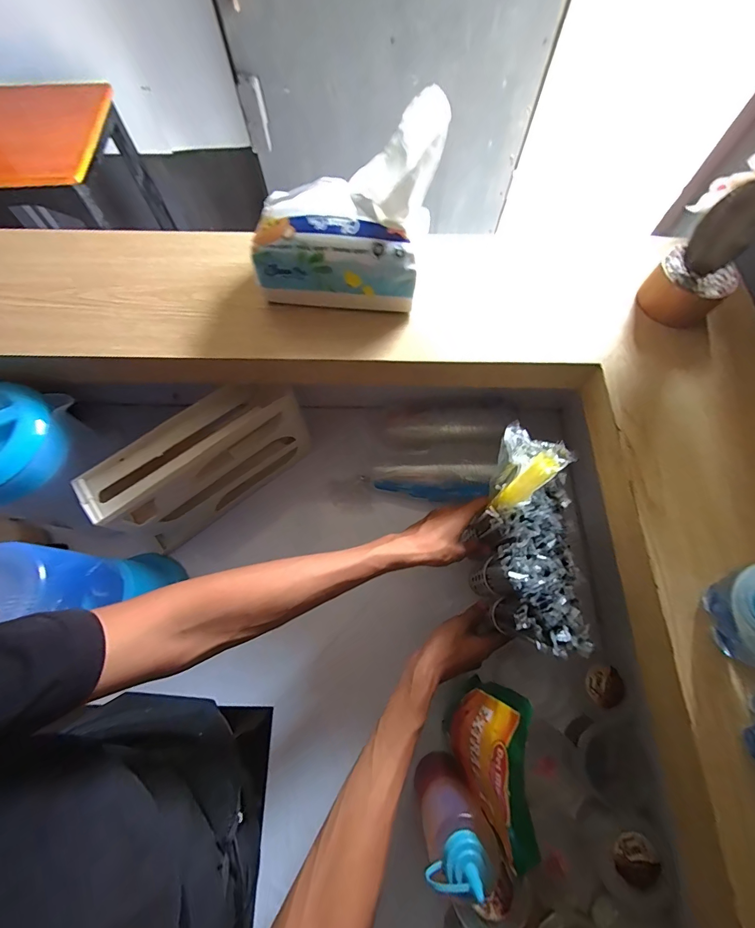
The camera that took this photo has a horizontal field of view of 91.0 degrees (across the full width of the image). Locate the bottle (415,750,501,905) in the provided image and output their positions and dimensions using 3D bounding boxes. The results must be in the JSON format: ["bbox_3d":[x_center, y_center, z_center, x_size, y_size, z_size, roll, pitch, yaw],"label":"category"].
[{"bbox_3d":[0.084,0.399,0.413,0.068,0.214,0.060,-23,71,-9],"label":"bottle"}]

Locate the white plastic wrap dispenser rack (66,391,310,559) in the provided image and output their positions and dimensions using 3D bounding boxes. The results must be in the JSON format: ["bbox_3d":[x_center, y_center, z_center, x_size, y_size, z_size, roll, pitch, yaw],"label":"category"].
[{"bbox_3d":[-0.254,-0.003,0.578,0.284,0.191,0.074,-37,74,-13],"label":"white plastic wrap dispenser rack"}]

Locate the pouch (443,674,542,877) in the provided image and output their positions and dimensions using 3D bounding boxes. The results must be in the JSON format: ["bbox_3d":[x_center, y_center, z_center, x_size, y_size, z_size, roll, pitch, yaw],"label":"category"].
[{"bbox_3d":[0.118,0.316,0.407,0.045,0.177,0.134,5,69,2],"label":"pouch"}]

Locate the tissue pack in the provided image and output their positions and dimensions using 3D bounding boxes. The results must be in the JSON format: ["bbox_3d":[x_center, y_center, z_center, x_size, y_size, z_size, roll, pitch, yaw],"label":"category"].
[{"bbox_3d":[-0.036,-0.242,0.375,0.178,0.160,0.082,5,69,2],"label":"tissue pack"}]

